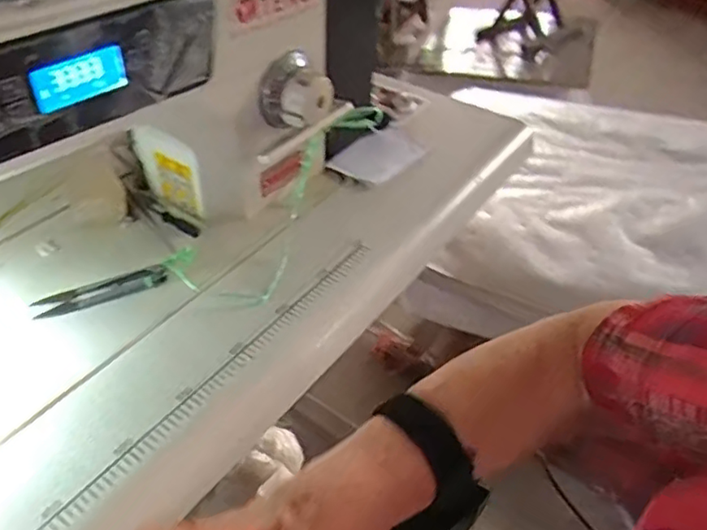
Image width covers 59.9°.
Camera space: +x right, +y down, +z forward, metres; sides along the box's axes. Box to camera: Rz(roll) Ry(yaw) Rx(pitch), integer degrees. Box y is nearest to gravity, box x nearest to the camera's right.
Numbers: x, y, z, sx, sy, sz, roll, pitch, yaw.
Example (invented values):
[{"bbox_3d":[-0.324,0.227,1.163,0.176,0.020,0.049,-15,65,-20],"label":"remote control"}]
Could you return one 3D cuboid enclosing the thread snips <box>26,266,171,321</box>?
[{"bbox_3d":[-0.198,0.020,0.483,0.099,0.007,0.025,-17,44,-20],"label":"thread snips"}]

